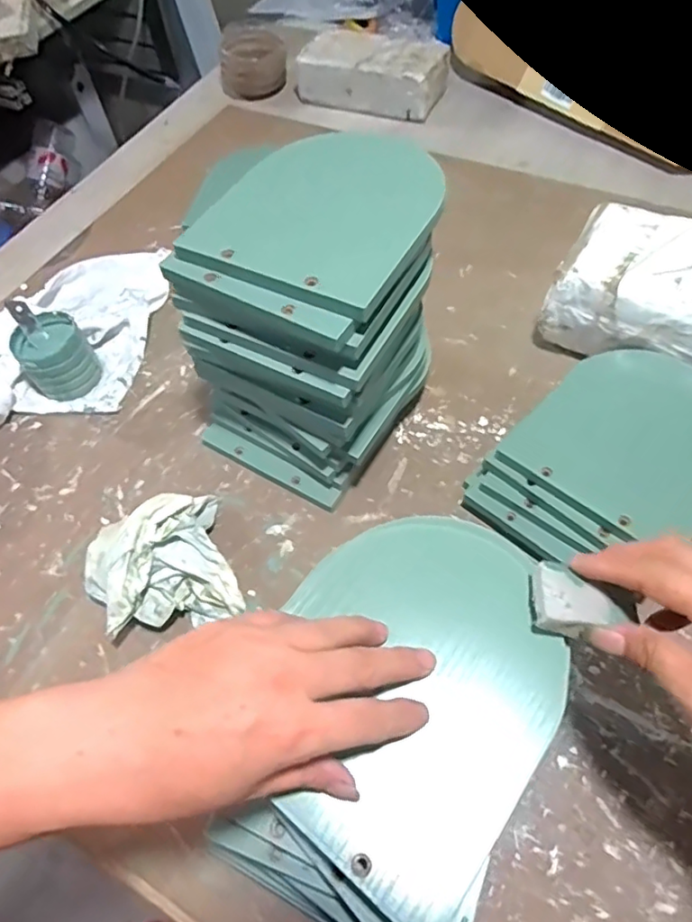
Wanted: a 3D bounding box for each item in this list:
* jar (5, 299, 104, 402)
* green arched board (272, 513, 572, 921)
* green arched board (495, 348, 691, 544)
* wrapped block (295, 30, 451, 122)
[{"bbox_3d":[-0.296,-0.111,0.583,0.066,0.076,0.070,-2,58,3],"label":"jar"},{"bbox_3d":[0.034,0.111,0.306,0.145,0.012,0.178,32,66,22],"label":"green arched board"},{"bbox_3d":[0.230,-0.024,0.457,0.141,0.014,0.165,37,68,24],"label":"green arched board"},{"bbox_3d":[0.038,-0.577,0.864,0.217,0.067,0.107,18,61,15],"label":"wrapped block"}]

